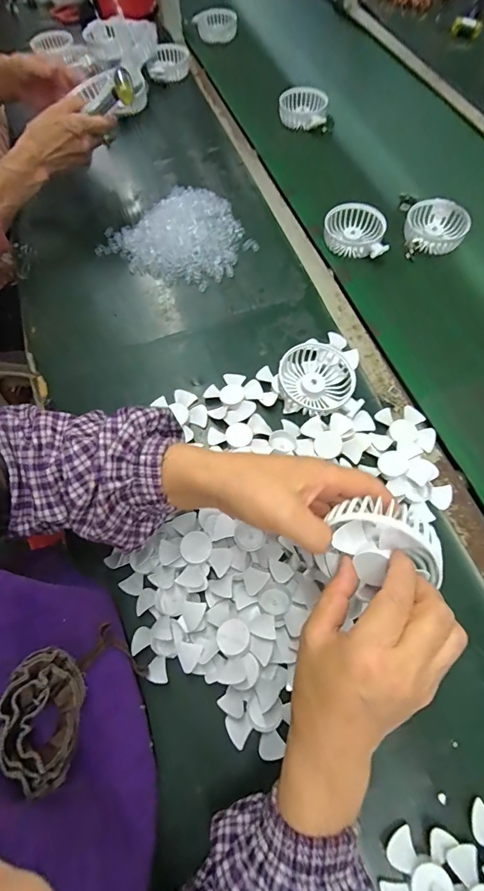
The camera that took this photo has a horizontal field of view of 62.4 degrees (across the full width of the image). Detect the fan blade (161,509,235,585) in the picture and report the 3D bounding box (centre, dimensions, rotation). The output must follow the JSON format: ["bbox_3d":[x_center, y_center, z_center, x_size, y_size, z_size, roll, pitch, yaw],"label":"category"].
[{"bbox_3d":[-0.049,0.106,0.408,0.065,0.017,0.068,-22,65,-9],"label":"fan blade"}]

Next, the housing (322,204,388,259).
[{"bbox_3d":[0.180,-0.334,0.622,0.102,0.037,0.083,24,67,13],"label":"housing"}]

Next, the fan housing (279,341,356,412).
[{"bbox_3d":[0.095,-0.083,0.495,0.086,0.041,0.090,-1,64,1],"label":"fan housing"}]

